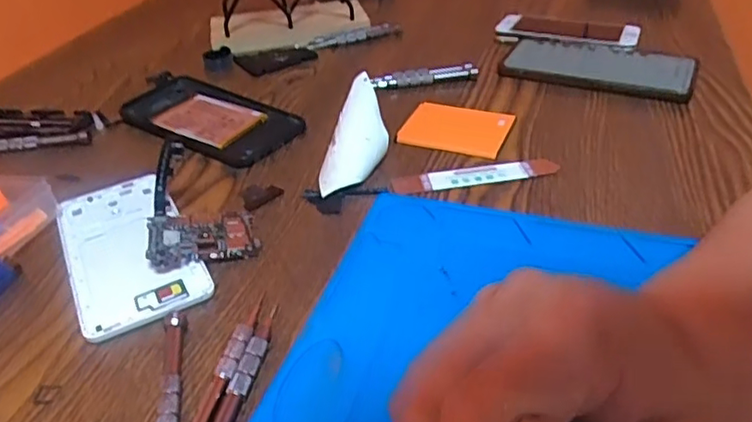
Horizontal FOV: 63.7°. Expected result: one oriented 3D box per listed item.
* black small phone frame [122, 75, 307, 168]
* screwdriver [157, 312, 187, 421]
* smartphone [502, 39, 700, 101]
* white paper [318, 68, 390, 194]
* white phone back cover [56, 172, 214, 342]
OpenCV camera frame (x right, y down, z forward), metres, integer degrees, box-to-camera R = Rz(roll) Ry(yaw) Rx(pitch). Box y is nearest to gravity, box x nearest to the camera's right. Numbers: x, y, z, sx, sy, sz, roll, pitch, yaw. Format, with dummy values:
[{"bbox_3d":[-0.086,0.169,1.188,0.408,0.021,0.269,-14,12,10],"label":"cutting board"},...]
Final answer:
[{"bbox_3d":[-0.144,-0.080,0.512,0.168,0.010,0.078,22,44,30],"label":"black small phone frame"},{"bbox_3d":[-0.097,0.088,0.287,0.010,0.010,0.102,-10,38,-8],"label":"screwdriver"},{"bbox_3d":[0.198,-0.131,0.544,0.159,0.010,0.079,17,42,25],"label":"smartphone"},{"bbox_3d":[-0.013,-0.053,0.436,0.039,0.015,0.091,9,73,17],"label":"white paper"},{"bbox_3d":[-0.157,0.021,0.381,0.072,0.007,0.147,-21,40,-22],"label":"white phone back cover"}]

